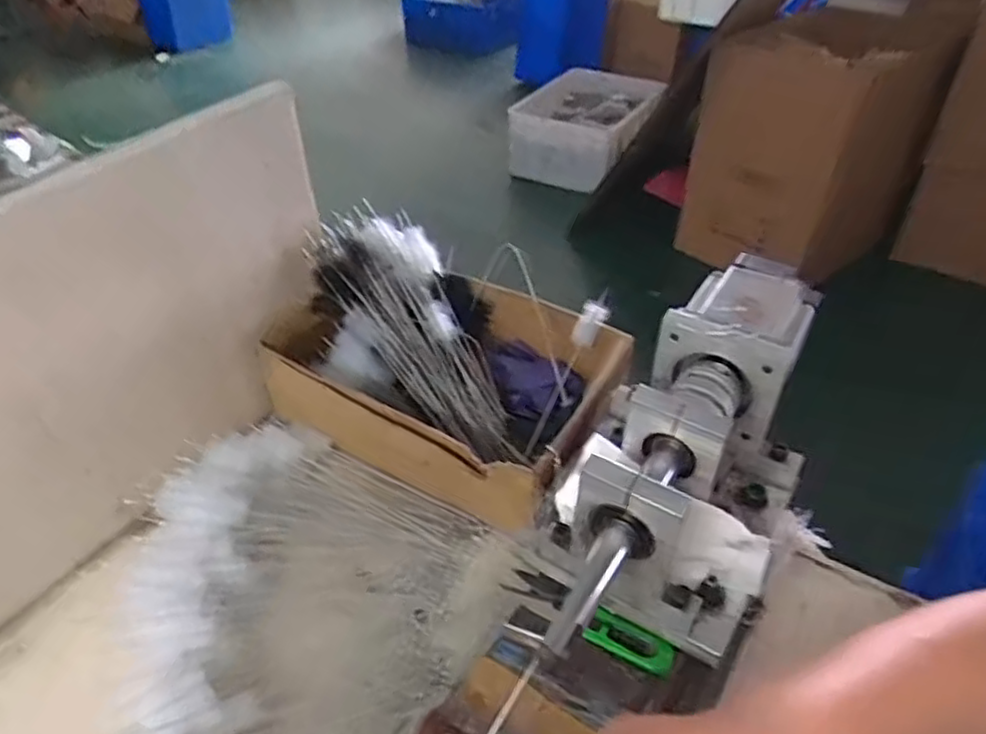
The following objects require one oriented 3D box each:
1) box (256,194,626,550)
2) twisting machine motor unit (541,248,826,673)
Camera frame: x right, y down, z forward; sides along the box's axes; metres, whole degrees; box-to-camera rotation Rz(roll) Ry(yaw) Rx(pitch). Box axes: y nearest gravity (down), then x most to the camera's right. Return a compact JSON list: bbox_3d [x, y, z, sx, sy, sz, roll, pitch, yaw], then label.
[{"bbox_3d":[-0.041,-0.007,0.612,0.290,0.116,0.196,22,45,24],"label":"box"},{"bbox_3d":[0.145,0.048,0.474,0.137,0.118,0.260,26,46,27],"label":"twisting machine motor unit"}]

